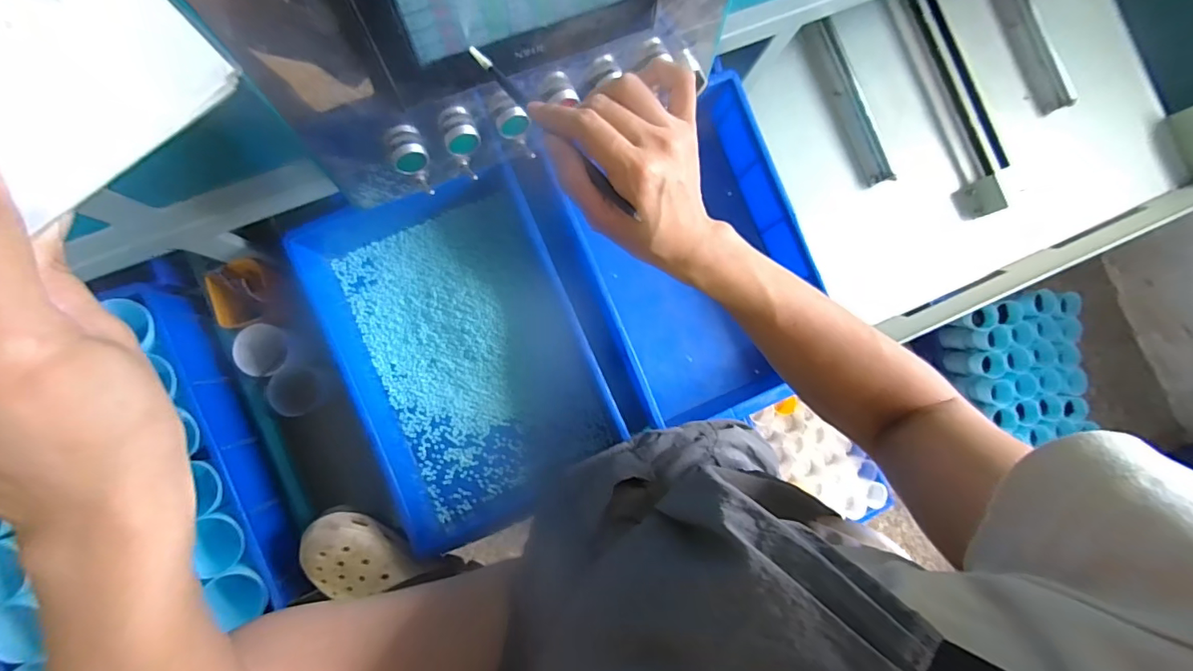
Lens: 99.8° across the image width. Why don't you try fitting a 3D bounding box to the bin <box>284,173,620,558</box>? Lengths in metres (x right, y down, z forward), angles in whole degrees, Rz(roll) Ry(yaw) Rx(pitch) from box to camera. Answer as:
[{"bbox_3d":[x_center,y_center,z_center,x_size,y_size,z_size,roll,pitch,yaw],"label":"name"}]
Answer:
[{"bbox_3d":[-0.169,0.022,0.620,0.306,0.101,0.440,-23,89,-7],"label":"bin"}]

